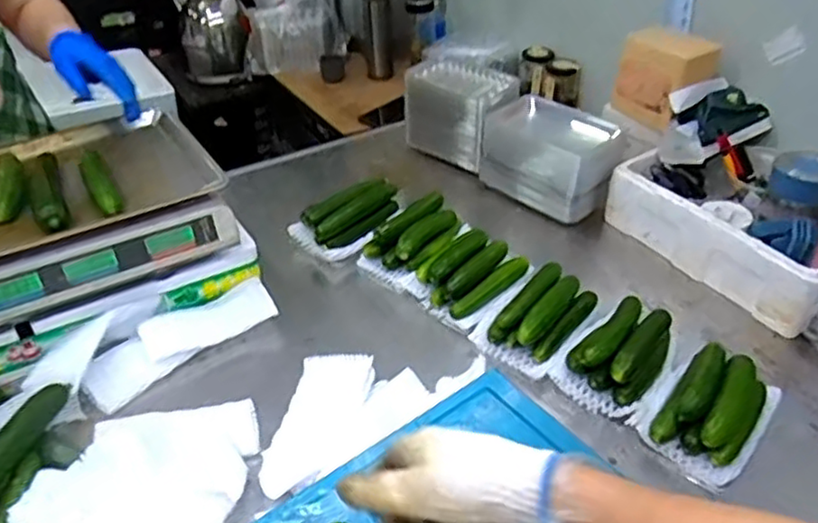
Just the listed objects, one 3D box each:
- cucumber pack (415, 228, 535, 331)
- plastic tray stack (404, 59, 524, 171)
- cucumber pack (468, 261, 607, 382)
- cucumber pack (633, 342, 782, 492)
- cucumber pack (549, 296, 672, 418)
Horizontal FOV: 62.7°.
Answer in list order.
[{"bbox_3d":[0.085,0.016,0.921,0.118,0.063,0.155,29,47,32],"label":"cucumber pack"},{"bbox_3d":[0.091,-0.280,1.227,0.205,0.136,0.141,29,47,32],"label":"plastic tray stack"},{"bbox_3d":[0.163,0.072,0.856,0.106,0.060,0.159,27,46,30],"label":"cucumber pack"},{"bbox_3d":[0.334,0.160,0.736,0.108,0.065,0.157,29,47,32],"label":"cucumber pack"},{"bbox_3d":[0.256,0.102,0.801,0.104,0.056,0.165,29,46,31],"label":"cucumber pack"}]

